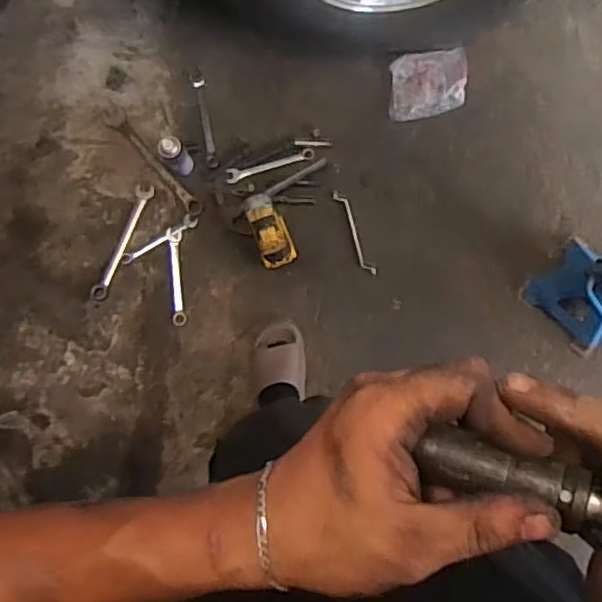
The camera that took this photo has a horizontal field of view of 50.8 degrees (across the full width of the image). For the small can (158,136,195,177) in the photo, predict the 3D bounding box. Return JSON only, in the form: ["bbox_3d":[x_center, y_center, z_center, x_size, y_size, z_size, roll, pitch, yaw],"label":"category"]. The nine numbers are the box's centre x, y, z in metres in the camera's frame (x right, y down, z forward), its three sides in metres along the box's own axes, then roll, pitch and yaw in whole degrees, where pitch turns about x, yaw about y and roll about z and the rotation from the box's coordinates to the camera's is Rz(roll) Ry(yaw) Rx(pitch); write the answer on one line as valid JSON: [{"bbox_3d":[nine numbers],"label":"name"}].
[{"bbox_3d":[-0.280,-0.324,1.435,0.057,0.162,0.044,-40,83,-1],"label":"small can"}]

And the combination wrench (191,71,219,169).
[{"bbox_3d":[-0.231,-0.438,1.527,0.031,0.006,0.243,-11,84,3],"label":"combination wrench"}]

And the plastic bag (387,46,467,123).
[{"bbox_3d":[0.297,-0.505,1.465,0.186,0.026,0.152,-8,84,3],"label":"plastic bag"}]

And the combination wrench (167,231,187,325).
[{"bbox_3d":[-0.289,-0.054,1.481,0.034,0.009,0.217,-6,84,3],"label":"combination wrench"}]

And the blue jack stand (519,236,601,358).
[{"bbox_3d":[0.601,-0.025,1.262,0.171,0.289,0.188,-45,83,-1],"label":"blue jack stand"}]

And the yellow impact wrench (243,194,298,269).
[{"bbox_3d":[-0.064,-0.142,1.348,0.079,0.261,0.120,-18,83,2],"label":"yellow impact wrench"}]

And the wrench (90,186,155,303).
[{"bbox_3d":[-0.425,-0.138,1.501,0.042,0.018,0.289,24,86,6],"label":"wrench"}]

